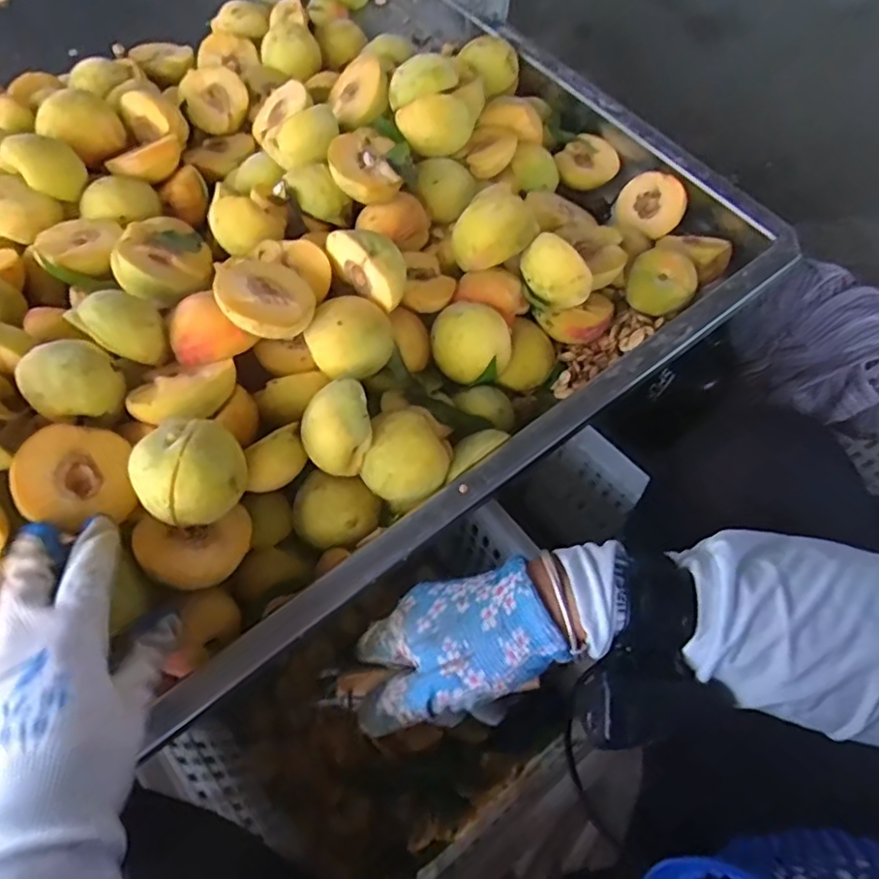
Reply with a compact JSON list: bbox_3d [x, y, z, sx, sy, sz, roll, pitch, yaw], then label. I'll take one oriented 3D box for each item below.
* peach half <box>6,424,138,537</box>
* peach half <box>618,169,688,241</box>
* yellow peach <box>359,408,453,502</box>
[{"bbox_3d":[-0.220,0.025,0.369,0.063,0.032,0.059,10,73,-38],"label":"peach half"},{"bbox_3d":[0.197,-0.215,0.567,0.060,0.030,0.052,42,110,22],"label":"peach half"},{"bbox_3d":[-0.021,0.012,0.410,0.062,0.047,0.054,-12,64,-7],"label":"yellow peach"}]

